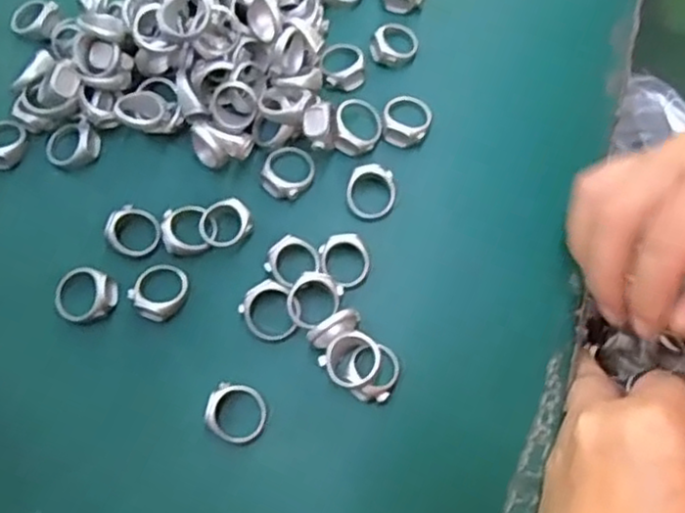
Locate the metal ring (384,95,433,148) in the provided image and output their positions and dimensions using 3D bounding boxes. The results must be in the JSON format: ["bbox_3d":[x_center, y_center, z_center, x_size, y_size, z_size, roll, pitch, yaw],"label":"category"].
[{"bbox_3d":[0.031,-0.067,0.329,0.023,0.009,0.028,20,73,4],"label":"metal ring"}]

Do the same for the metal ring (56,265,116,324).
[{"bbox_3d":[-0.115,0.017,0.302,0.027,0.008,0.025,1,73,-2],"label":"metal ring"}]

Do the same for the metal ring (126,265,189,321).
[{"bbox_3d":[-0.081,0.015,0.301,0.024,0.010,0.026,1,73,-2],"label":"metal ring"}]

